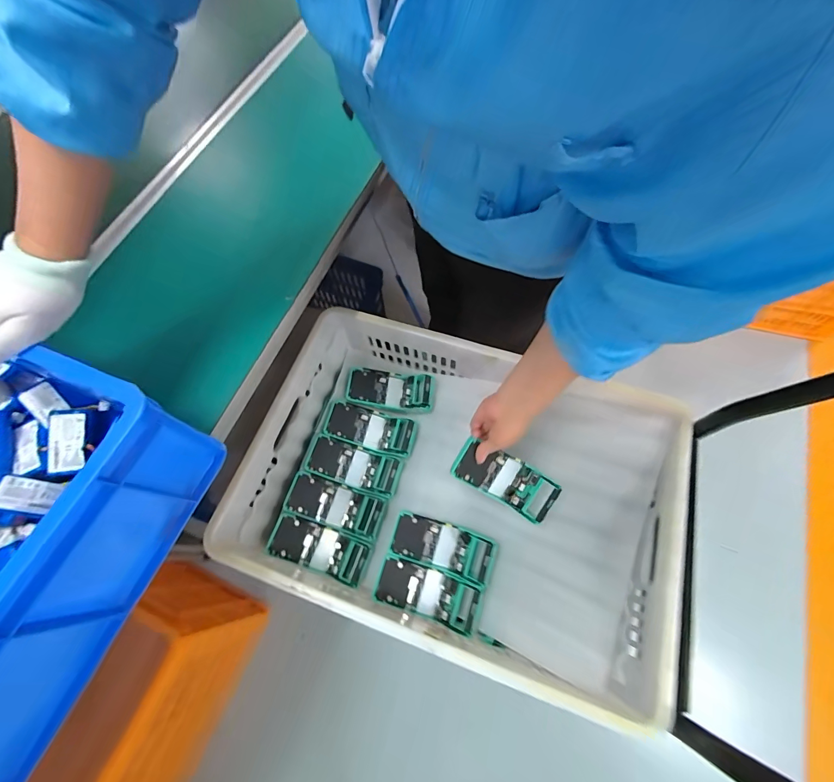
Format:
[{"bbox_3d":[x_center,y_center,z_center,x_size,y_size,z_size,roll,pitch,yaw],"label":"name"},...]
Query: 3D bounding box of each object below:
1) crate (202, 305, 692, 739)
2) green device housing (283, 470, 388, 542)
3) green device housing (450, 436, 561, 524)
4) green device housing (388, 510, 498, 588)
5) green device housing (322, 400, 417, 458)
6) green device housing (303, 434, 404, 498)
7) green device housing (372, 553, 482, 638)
[{"bbox_3d":[0.068,0.159,0.657,0.646,0.197,0.458,17,69,9],"label":"crate"},{"bbox_3d":[-0.149,0.209,0.688,0.171,0.036,0.079,20,70,-3],"label":"green device housing"},{"bbox_3d":[0.137,0.144,0.611,0.164,0.060,0.079,26,70,-4],"label":"green device housing"},{"bbox_3d":[0.042,0.264,0.640,0.168,0.037,0.079,16,69,9],"label":"green device housing"},{"bbox_3d":[-0.092,0.075,0.743,0.173,0.040,0.081,17,69,-4],"label":"green device housing"},{"bbox_3d":[-0.121,0.143,0.716,0.174,0.036,0.079,18,69,-4],"label":"green device housing"},{"bbox_3d":[0.016,0.331,0.619,0.167,0.039,0.076,16,69,9],"label":"green device housing"}]

